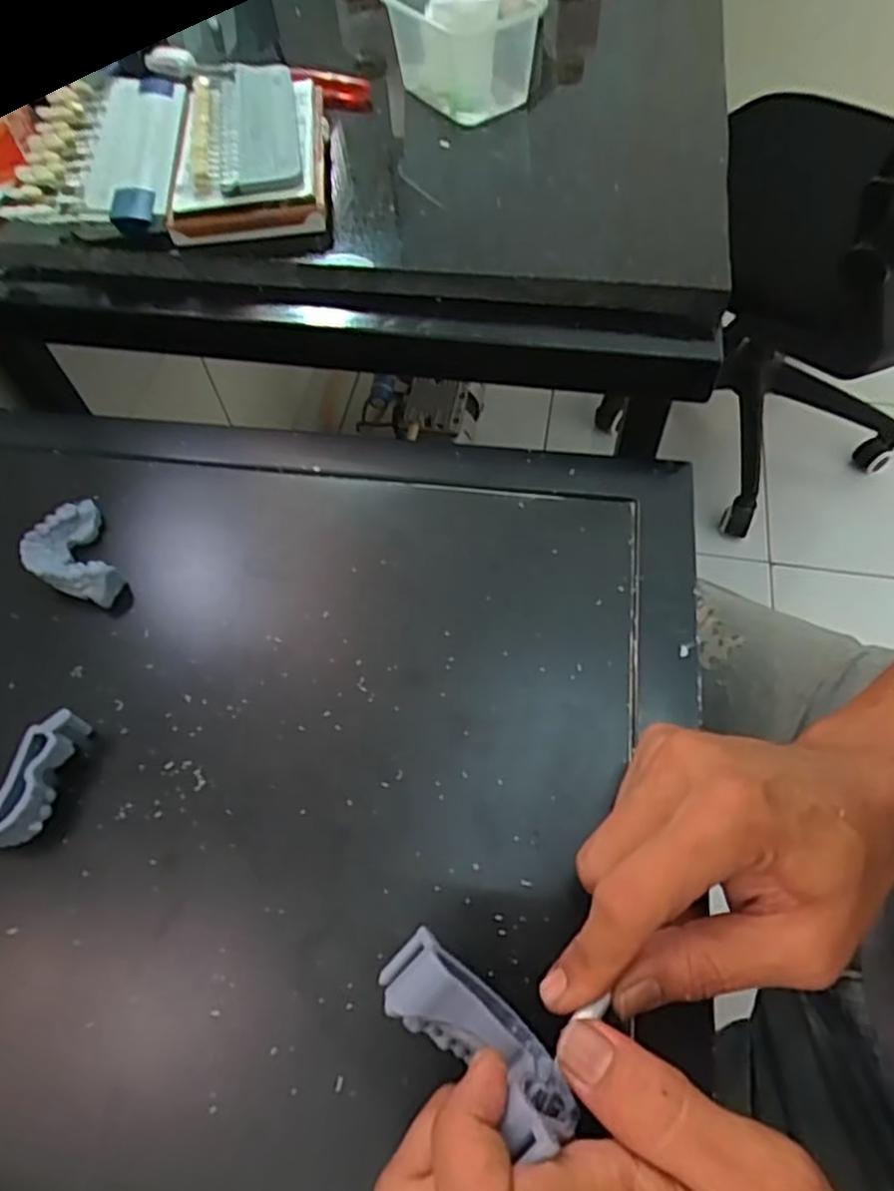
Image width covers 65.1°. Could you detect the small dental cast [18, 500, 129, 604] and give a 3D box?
[{"bbox_3d":[-0.207,-0.019,0.388,0.042,0.024,0.065,-27,62,-12],"label":"small dental cast"}]

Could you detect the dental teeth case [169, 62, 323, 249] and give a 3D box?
[{"bbox_3d":[-0.127,-0.297,0.458,0.093,0.023,0.172,-5,60,0],"label":"dental teeth case"}]

